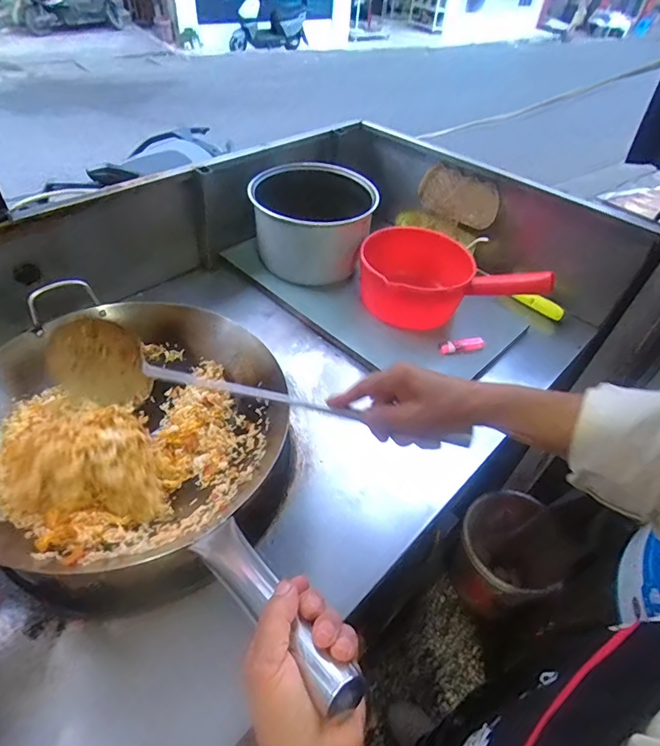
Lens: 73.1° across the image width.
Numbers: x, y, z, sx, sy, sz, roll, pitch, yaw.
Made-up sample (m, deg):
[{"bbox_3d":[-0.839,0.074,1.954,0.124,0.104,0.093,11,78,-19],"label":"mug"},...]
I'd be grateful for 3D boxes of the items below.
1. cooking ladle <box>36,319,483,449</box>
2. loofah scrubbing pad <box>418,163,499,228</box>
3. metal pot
[{"bbox_3d":[-0.093,0.021,0.477,0.466,0.091,0.059,11,45,14],"label":"cooking ladle"},{"bbox_3d":[0.264,-0.363,0.914,0.030,0.102,0.173,-32,56,-31],"label":"loofah scrubbing pad"},{"bbox_3d":[-0.032,-0.270,0.831,0.221,0.173,0.193,5,45,0],"label":"metal pot"}]

